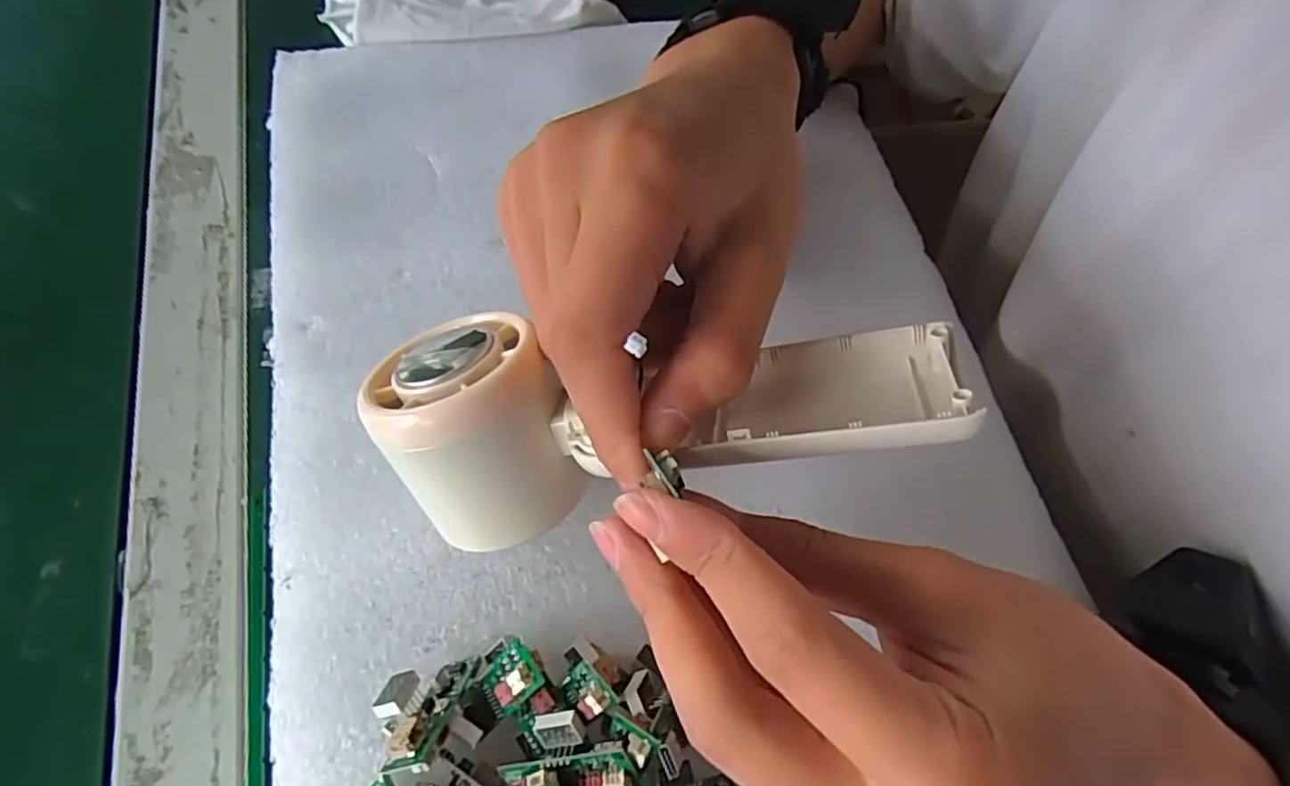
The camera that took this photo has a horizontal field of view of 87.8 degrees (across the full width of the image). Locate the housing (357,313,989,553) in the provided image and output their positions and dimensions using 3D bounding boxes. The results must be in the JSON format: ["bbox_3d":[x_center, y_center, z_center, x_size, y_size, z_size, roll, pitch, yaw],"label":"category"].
[{"bbox_3d":[0.006,-0.001,0.188,0.159,0.044,0.064,-7,67,3],"label":"housing"}]

